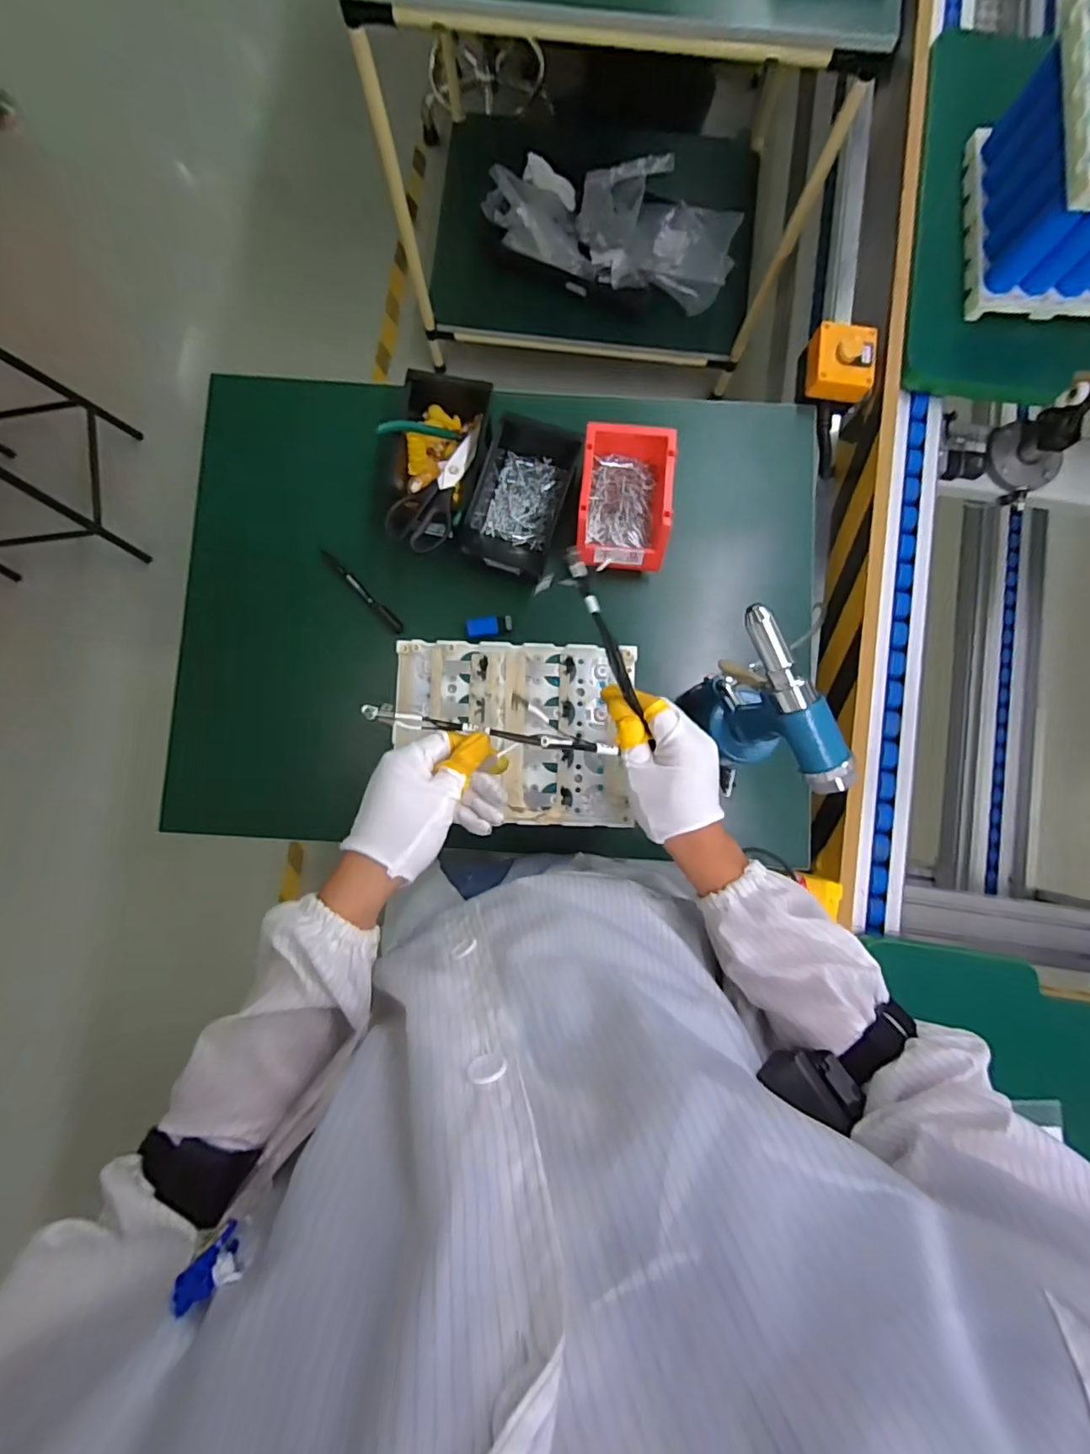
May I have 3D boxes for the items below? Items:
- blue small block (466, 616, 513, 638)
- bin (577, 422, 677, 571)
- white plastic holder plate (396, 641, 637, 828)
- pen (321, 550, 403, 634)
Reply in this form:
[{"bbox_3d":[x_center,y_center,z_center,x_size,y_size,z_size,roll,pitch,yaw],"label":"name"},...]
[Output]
[{"bbox_3d":[-0.069,-0.125,0.689,0.055,0.013,0.022,-10,85,-1],"label":"blue small block"},{"bbox_3d":[0.097,-0.279,0.674,0.109,0.062,0.165,4,85,1],"label":"bin"},{"bbox_3d":[-0.030,0.004,0.539,0.225,0.017,0.172,2,85,1],"label":"white plastic holder plate"},{"bbox_3d":[-0.233,-0.171,0.703,0.146,0.017,0.015,44,87,4],"label":"pen"}]

